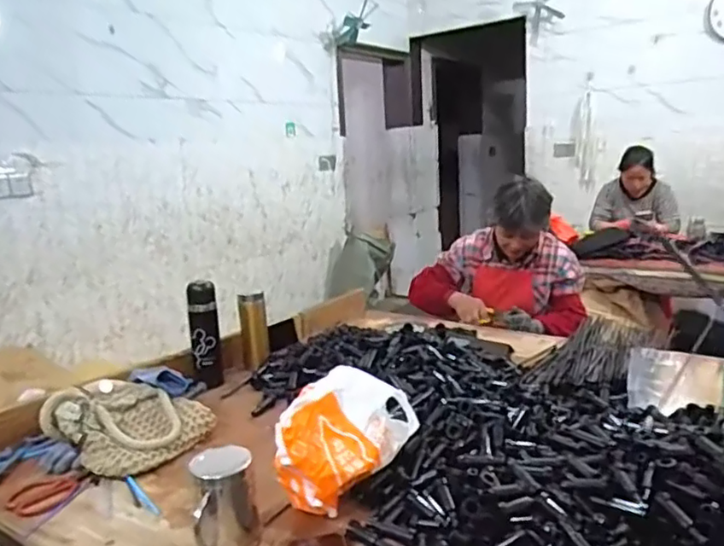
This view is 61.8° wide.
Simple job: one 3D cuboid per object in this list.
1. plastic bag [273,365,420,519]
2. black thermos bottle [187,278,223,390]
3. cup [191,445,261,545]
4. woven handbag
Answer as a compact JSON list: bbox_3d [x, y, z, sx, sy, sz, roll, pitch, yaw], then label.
[{"bbox_3d":[-0.027,0.242,0.853,0.117,0.156,0.202,6,14,37],"label":"plastic bag"},{"bbox_3d":[-0.344,0.136,1.319,0.058,0.224,0.060,-5,11,-9],"label":"black thermos bottle"},{"bbox_3d":[-0.170,0.295,0.761,0.074,0.133,0.067,-5,12,-12],"label":"cup"},{"bbox_3d":[-0.402,0.252,1.057,0.204,0.102,0.204,2,12,23],"label":"woven handbag"}]

